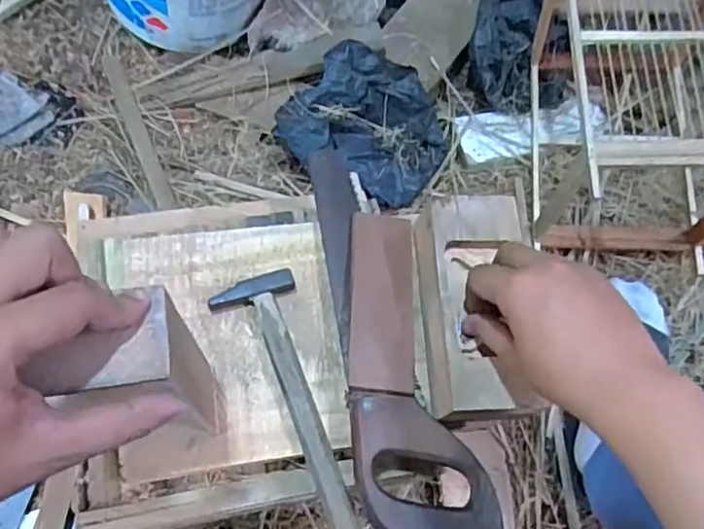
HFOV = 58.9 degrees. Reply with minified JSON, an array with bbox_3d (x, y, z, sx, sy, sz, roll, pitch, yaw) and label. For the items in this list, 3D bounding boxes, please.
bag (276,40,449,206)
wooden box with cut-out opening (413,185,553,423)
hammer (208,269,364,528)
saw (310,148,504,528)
[{"bbox_3d":[0.018,-0.196,0.877,0.232,0.081,0.194,18,68,6],"label":"bag"},{"bbox_3d":[0.095,0.032,0.490,0.082,0.055,0.177,3,71,-2],"label":"wooden box with cut-out opening"},{"bbox_3d":[-0.039,0.109,0.477,0.062,0.019,0.214,-22,69,-12],"label":"hammer"},{"bbox_3d":[0.009,0.057,0.492,0.092,0.030,0.340,-21,72,-10],"label":"saw"}]

